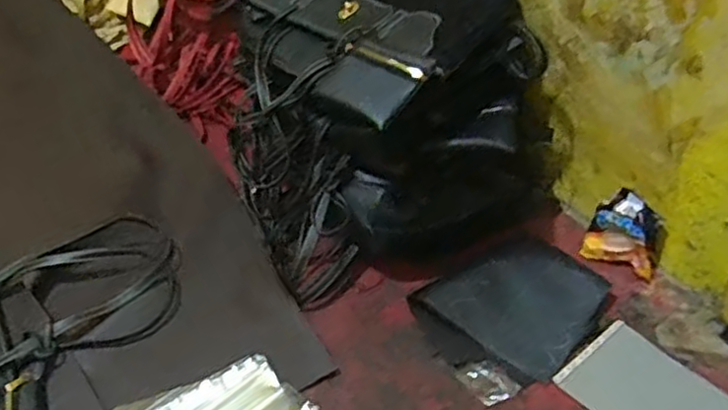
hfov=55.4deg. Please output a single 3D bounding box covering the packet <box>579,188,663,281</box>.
[{"bbox_3d":[0.345,0.035,0.936,0.021,0.111,0.106,-20,31,-33],"label":"packet"}]

